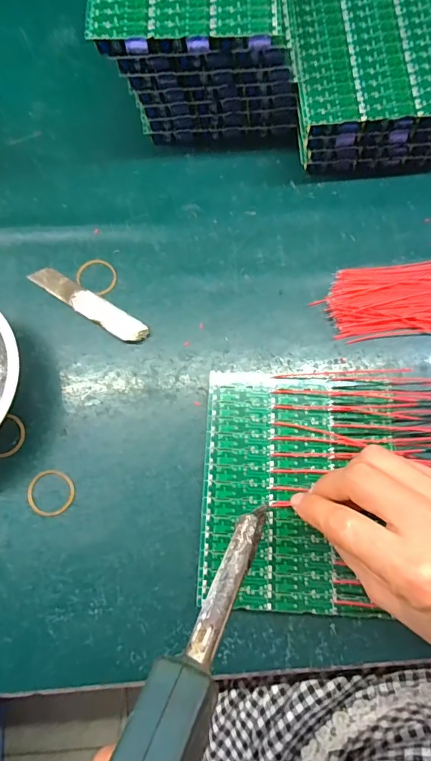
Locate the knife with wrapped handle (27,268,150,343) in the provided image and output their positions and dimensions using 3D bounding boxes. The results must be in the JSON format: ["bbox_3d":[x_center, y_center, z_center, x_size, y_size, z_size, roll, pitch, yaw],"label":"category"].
[{"bbox_3d":[-0.096,-0.058,0.330,0.101,0.004,0.019,32,79,8],"label":"knife with wrapped handle"}]

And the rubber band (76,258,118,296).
[{"bbox_3d":[-0.092,-0.082,0.337,0.033,0.004,0.029,30,79,8],"label":"rubber band"}]

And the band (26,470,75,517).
[{"bbox_3d":[-0.113,0.077,0.297,0.032,0.004,0.031,0,77,1],"label":"band"}]

